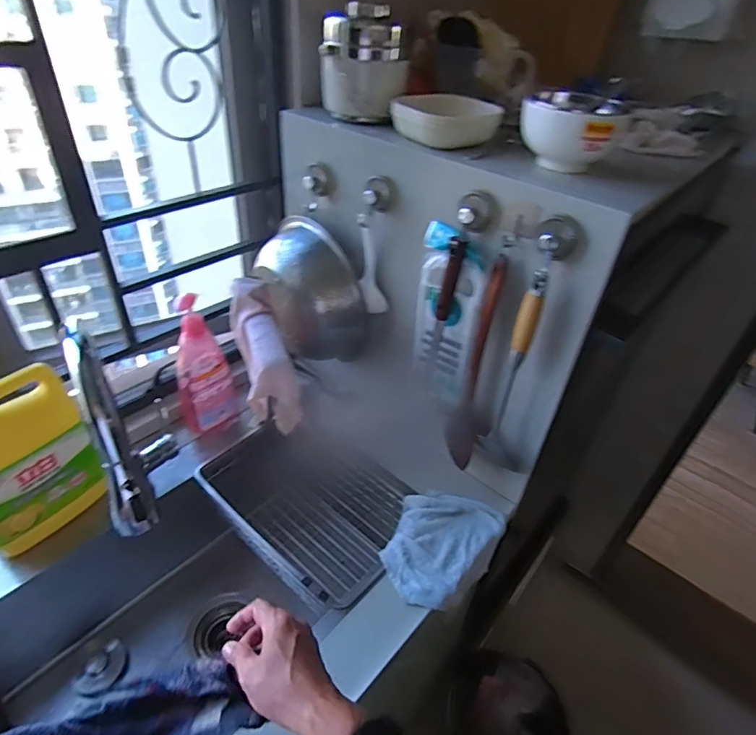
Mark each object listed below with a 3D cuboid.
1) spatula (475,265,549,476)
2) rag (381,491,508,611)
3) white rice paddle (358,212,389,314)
[{"bbox_3d":[0.211,0.030,0.725,0.073,0.358,0.037,23,42,21],"label":"spatula"},{"bbox_3d":[0.094,0.281,0.809,0.143,0.028,0.216,30,45,28],"label":"rag"},{"bbox_3d":[-0.007,-0.172,0.831,0.057,0.173,0.021,6,39,2],"label":"white rice paddle"}]

